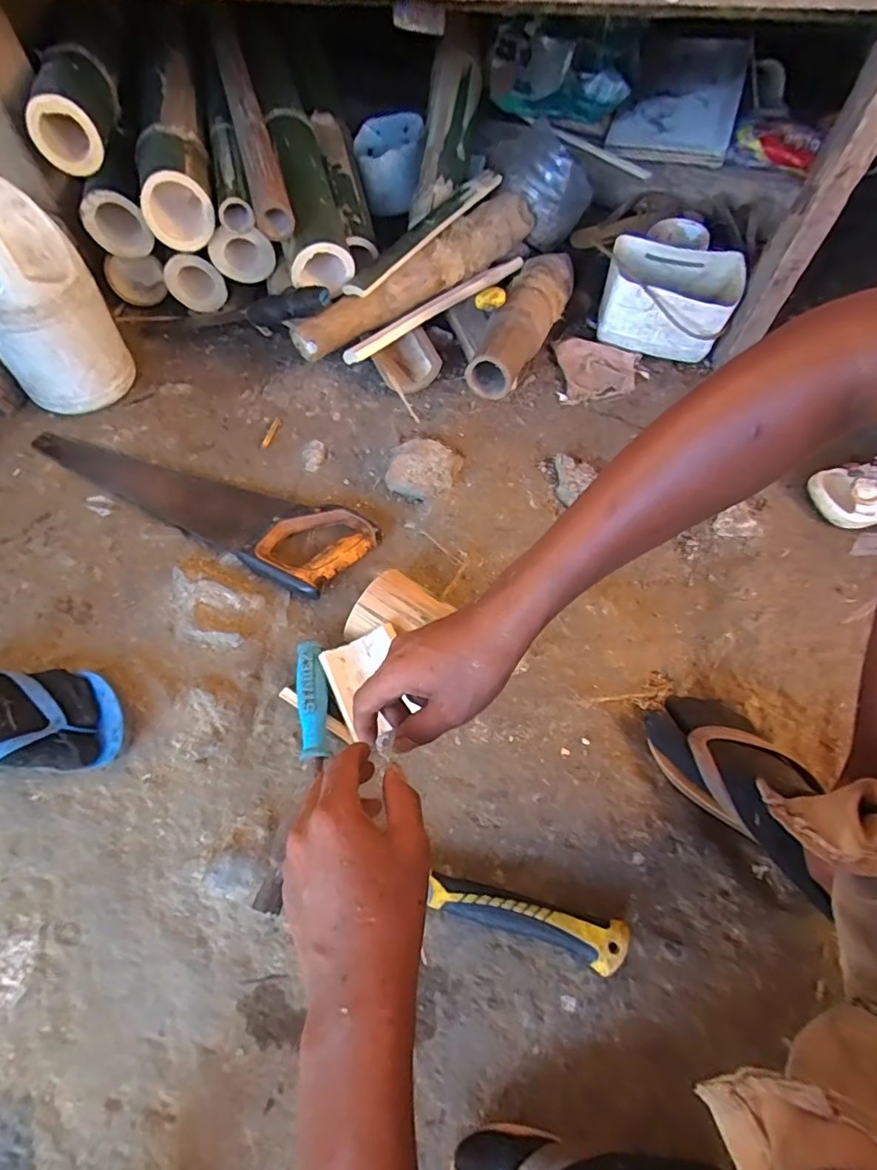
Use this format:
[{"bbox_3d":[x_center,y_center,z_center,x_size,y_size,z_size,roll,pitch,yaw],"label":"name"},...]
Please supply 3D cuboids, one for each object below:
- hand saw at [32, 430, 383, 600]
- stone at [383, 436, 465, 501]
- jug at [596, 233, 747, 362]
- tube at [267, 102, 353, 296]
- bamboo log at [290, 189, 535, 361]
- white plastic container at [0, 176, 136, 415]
[{"bbox_3d":[-0.324,-0.133,0.727,0.502,0.036,0.130,27,64,13],"label":"hand saw"},{"bbox_3d":[-0.021,-0.158,0.724,0.096,0.041,0.077,12,61,5],"label":"stone"},{"bbox_3d":[0.357,-0.442,0.840,0.191,0.117,0.120,20,62,9],"label":"jug"},{"bbox_3d":[-0.196,-0.584,0.795,0.089,0.096,0.319,-12,77,-7],"label":"tube"},{"bbox_3d":[-0.018,-0.486,0.833,0.463,0.067,0.075,-39,69,-20],"label":"bamboo log"},{"bbox_3d":[-0.526,-0.360,0.705,0.119,0.272,0.131,20,62,9],"label":"white plastic container"}]

